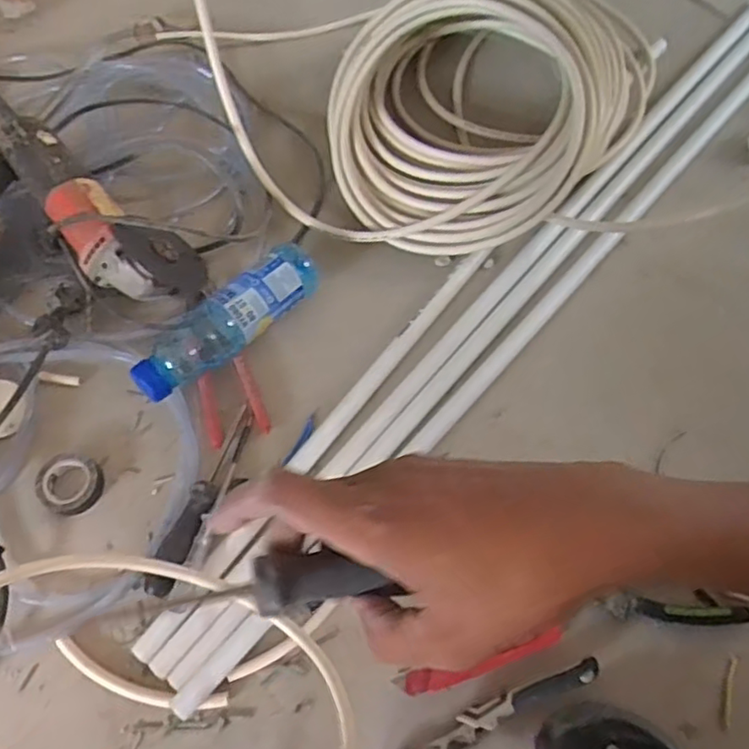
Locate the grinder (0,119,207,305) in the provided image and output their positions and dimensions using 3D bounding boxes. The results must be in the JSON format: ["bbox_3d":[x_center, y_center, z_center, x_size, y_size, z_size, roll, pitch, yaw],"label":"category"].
[{"bbox_3d":[-0.291,-0.170,0.654,0.254,0.078,0.100,44,71,-3],"label":"grinder"}]

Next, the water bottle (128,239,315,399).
[{"bbox_3d":[-0.143,-0.051,0.642,0.061,0.067,0.216,38,70,15],"label":"water bottle"}]

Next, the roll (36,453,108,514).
[{"bbox_3d":[-0.292,0.104,0.606,0.056,0.017,0.057,0,66,-1],"label":"roll"}]

